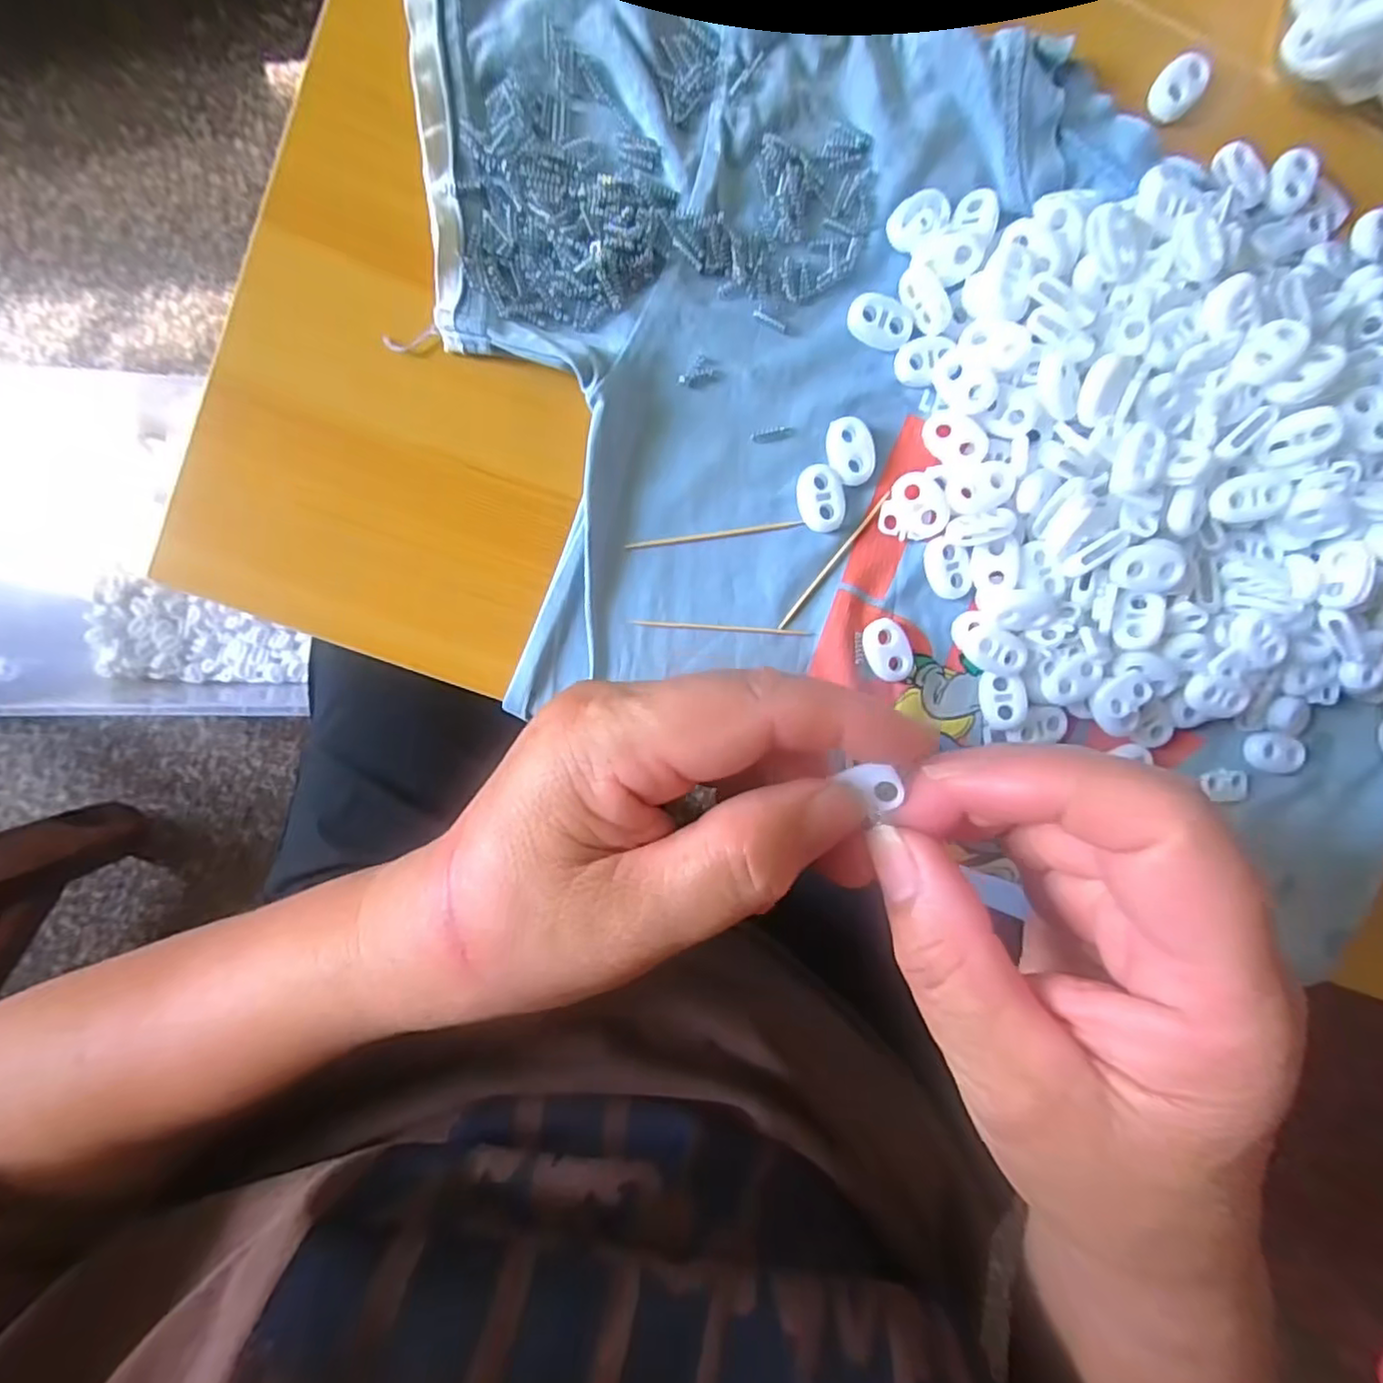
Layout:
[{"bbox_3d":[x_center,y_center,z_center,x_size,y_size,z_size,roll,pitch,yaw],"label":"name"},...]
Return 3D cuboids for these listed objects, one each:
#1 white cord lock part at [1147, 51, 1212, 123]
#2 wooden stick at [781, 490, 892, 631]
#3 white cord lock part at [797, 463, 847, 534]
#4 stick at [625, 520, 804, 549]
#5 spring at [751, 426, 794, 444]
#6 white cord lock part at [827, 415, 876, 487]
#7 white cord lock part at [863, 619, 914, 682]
[{"bbox_3d":[0.169,-0.209,0.224,0.021,0.007,0.016,-44,97,0],"label":"white cord lock part"},{"bbox_3d":[0.050,-0.046,0.226,0.004,0.004,0.059,38,91,-7],"label":"wooden stick"},{"bbox_3d":[0.044,-0.066,0.221,0.016,0.004,0.022,-8,96,-5],"label":"white cord lock part"},{"bbox_3d":[0.008,-0.054,0.221,0.060,0.004,0.004,-9,96,-4],"label":"stick"},{"bbox_3d":[0.028,-0.088,0.221,0.014,0.004,0.004,-14,96,-4],"label":"spring"},{"bbox_3d":[0.054,-0.082,0.221,0.015,0.004,0.022,-6,96,-5],"label":"white cord lock part"},{"bbox_3d":[0.069,-0.015,0.227,0.016,0.004,0.022,-25,97,-3],"label":"white cord lock part"}]

